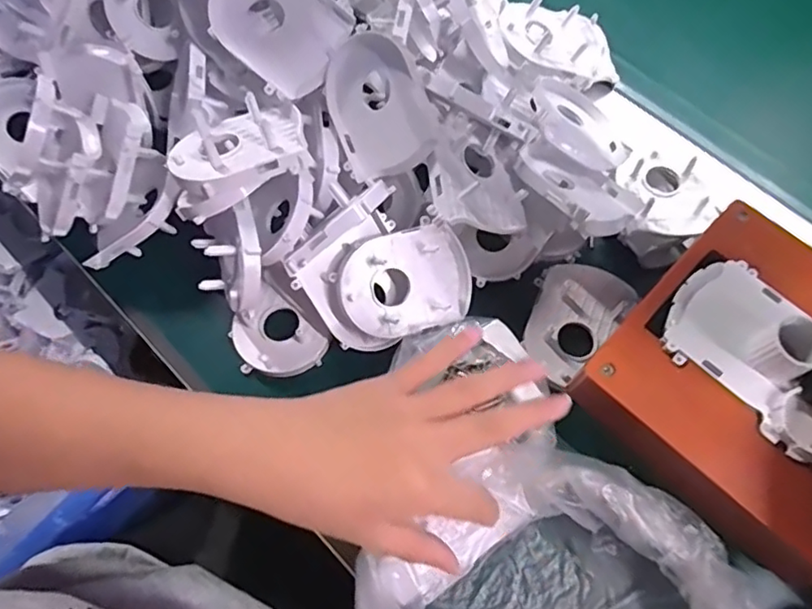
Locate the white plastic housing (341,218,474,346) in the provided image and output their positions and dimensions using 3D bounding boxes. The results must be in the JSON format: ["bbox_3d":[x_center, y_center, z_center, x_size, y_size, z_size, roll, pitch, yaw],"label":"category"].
[{"bbox_3d":[-0.002,-0.015,0.370,0.082,0.024,0.063,-20,100,-15],"label":"white plastic housing"}]

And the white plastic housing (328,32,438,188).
[{"bbox_3d":[-0.017,-0.124,0.357,0.016,0.065,0.081,-30,101,-52],"label":"white plastic housing"}]

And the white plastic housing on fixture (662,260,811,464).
[{"bbox_3d":[0.187,0.021,0.295,0.068,0.025,0.097,-39,73,-15],"label":"white plastic housing on fixture"}]

